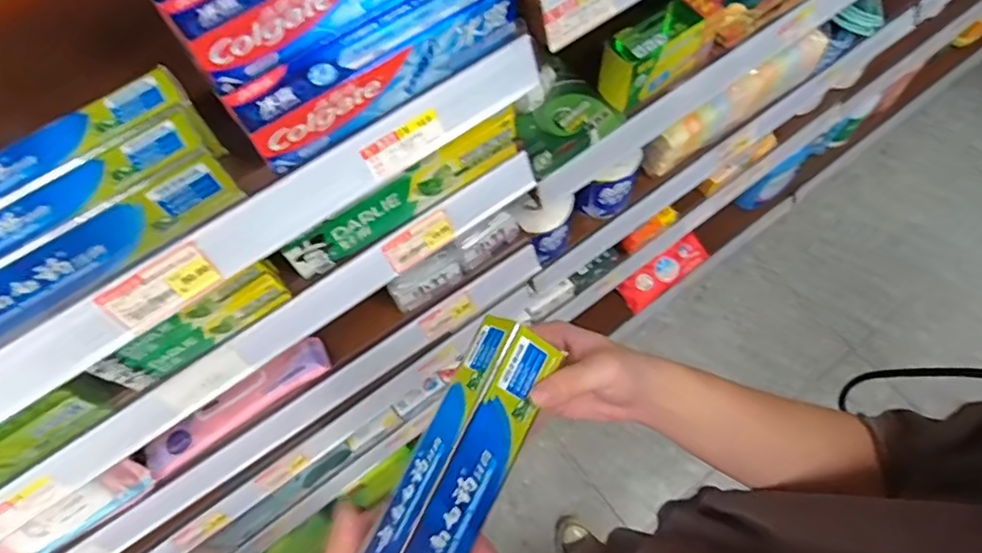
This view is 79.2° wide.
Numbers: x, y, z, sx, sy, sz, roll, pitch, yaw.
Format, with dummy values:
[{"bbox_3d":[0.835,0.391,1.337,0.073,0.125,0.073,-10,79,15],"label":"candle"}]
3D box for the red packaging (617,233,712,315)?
[{"bbox_3d":[0.478,-0.016,1.616,0.272,0.091,0.077,-33,69,-11],"label":"red packaging"}]

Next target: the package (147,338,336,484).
[{"bbox_3d":[-0.284,0.145,0.675,0.216,0.032,0.042,-34,69,-11],"label":"package"}]

